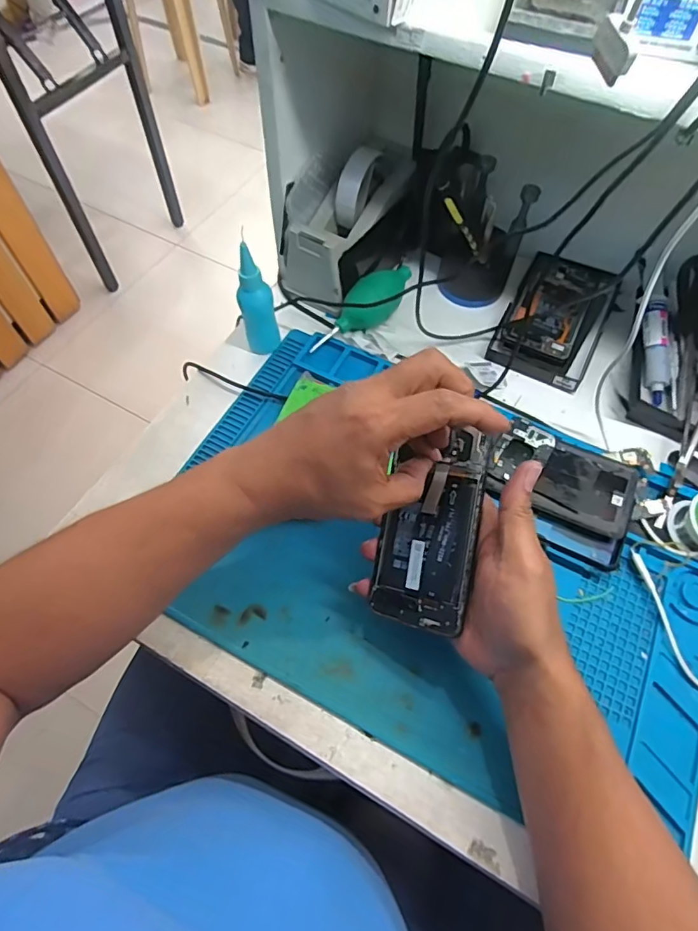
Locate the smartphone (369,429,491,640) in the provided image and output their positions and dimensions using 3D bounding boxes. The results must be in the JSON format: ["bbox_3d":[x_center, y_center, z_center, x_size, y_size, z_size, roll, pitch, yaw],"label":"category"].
[{"bbox_3d":[0.059,0.046,0.377,0.072,0.004,0.142,9,85,32],"label":"smartphone"}]

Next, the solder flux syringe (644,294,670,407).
[{"bbox_3d":[0.307,-0.119,0.507,0.027,0.020,0.118,6,80,2],"label":"solder flux syringe"}]

